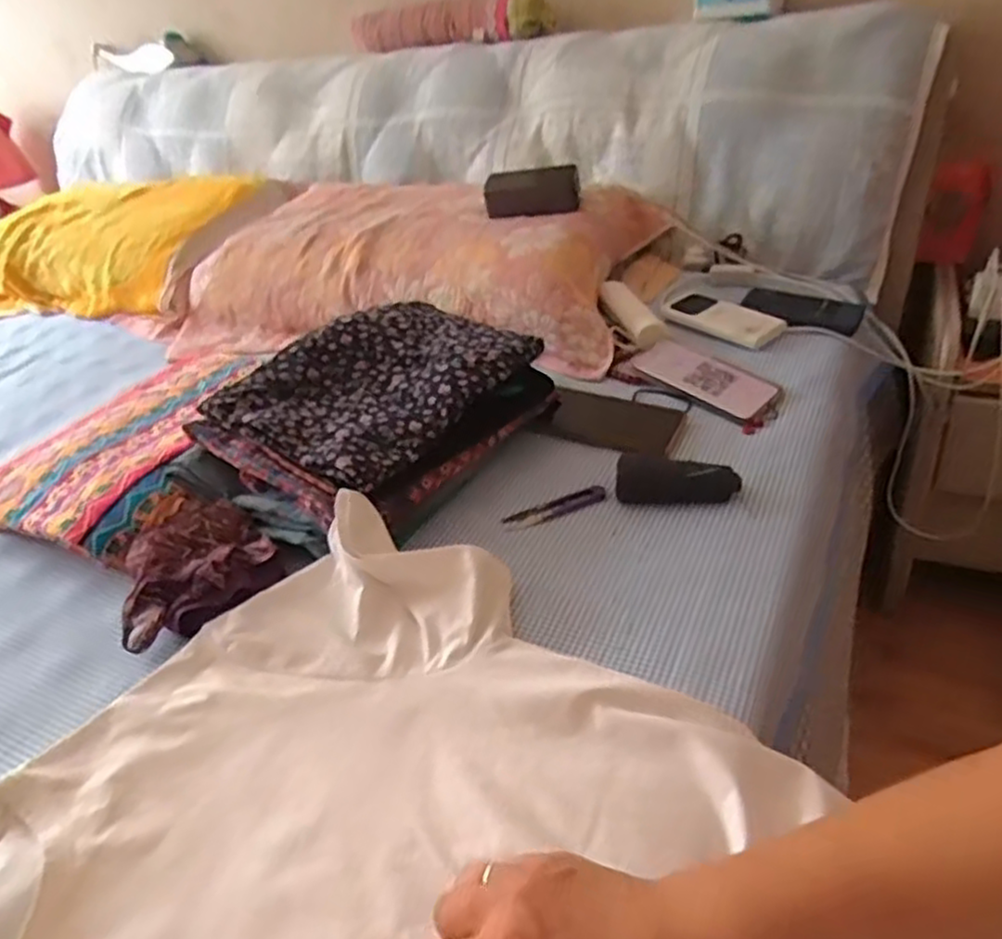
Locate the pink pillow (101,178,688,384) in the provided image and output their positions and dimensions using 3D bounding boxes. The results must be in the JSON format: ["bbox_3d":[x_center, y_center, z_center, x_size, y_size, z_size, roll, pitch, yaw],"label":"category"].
[{"bbox_3d":[-0.151,-0.305,1.088,0.718,0.147,0.403,11,37,23],"label":"pink pillow"}]

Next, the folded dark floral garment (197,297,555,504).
[{"bbox_3d":[-0.108,-0.072,0.721,0.200,0.090,0.306,25,46,39],"label":"folded dark floral garment"}]

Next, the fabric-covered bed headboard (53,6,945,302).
[{"bbox_3d":[-0.169,-0.616,1.349,1.677,0.293,0.411,15,41,30],"label":"fabric-covered bed headboard"}]

